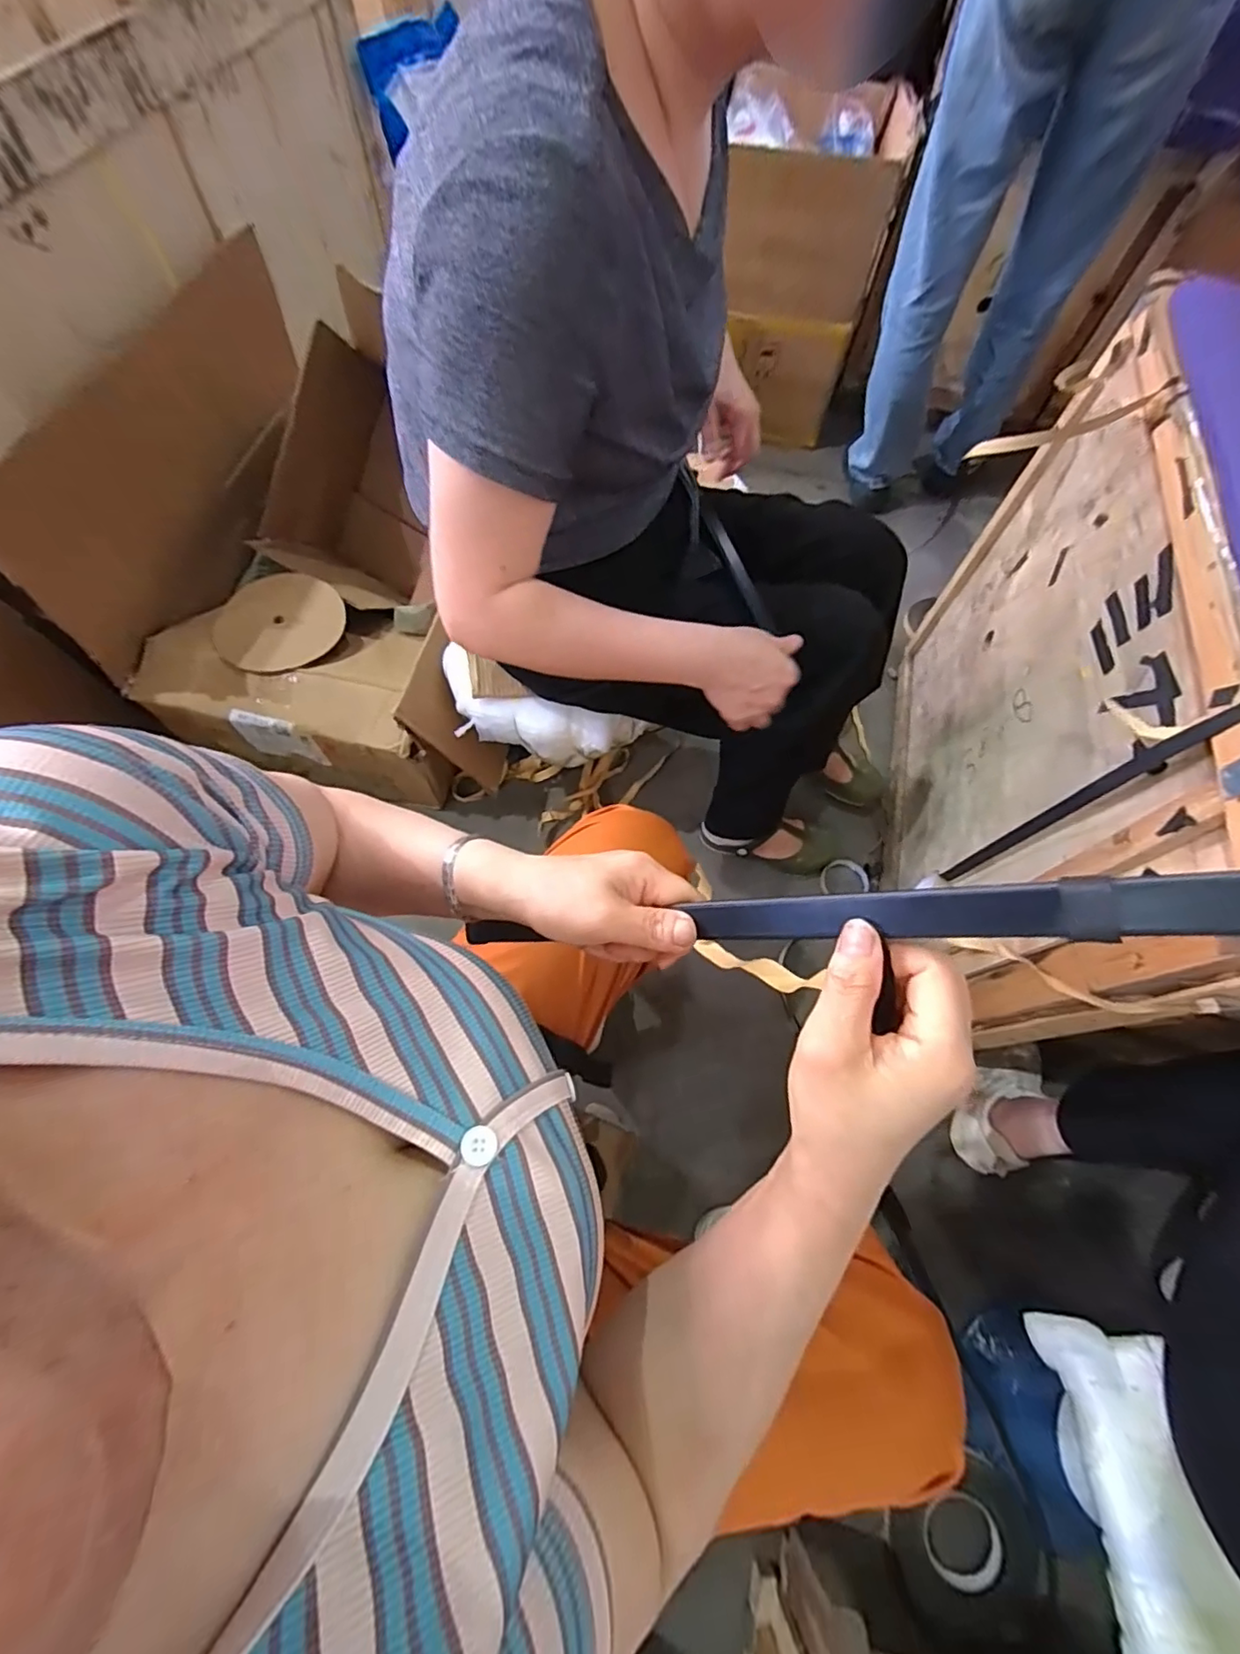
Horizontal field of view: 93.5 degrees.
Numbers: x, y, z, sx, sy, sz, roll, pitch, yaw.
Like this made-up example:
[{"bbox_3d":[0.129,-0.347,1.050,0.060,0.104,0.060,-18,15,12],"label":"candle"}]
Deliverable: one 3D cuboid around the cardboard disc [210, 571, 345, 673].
[{"bbox_3d":[-0.526,-0.315,0.900,0.188,0.013,0.166,-32,76,-12],"label":"cardboard disc"}]

